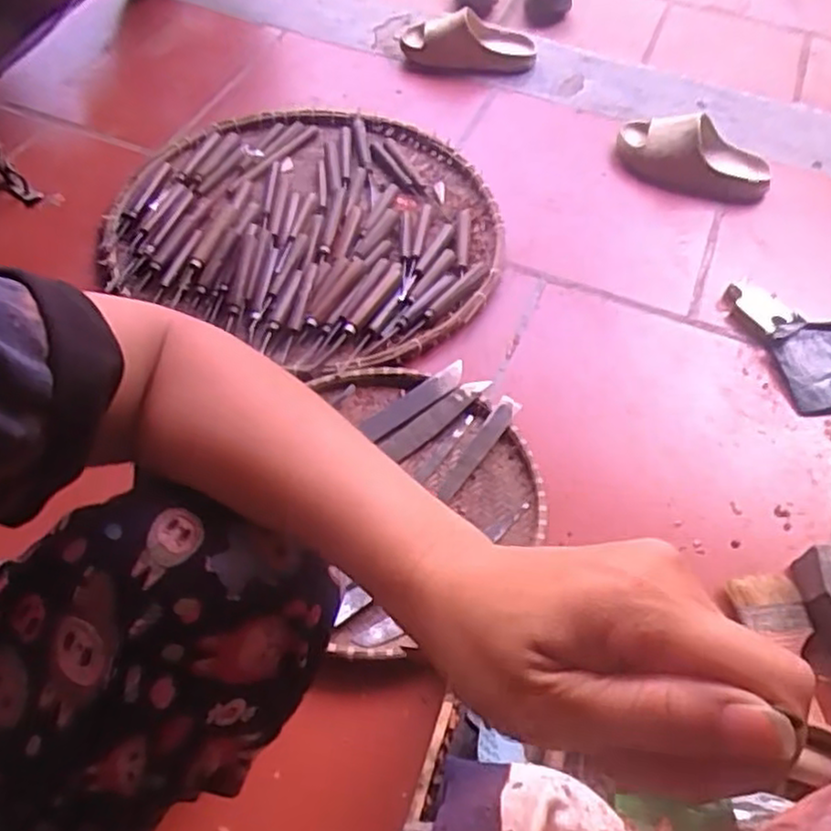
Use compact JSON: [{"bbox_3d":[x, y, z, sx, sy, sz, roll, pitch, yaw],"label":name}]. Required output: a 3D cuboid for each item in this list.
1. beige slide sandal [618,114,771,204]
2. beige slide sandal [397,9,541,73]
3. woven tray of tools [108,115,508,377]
[{"bbox_3d":[0.425,-0.398,1.104,0.240,0.075,0.099,30,59,17],"label":"beige slide sandal"},{"bbox_3d":[0.091,-0.634,1.246,0.231,0.090,0.083,3,55,-1],"label":"beige slide sandal"},{"bbox_3d":[-0.131,-0.269,0.988,0.499,0.040,0.472,20,57,10],"label":"woven tray of tools"}]

